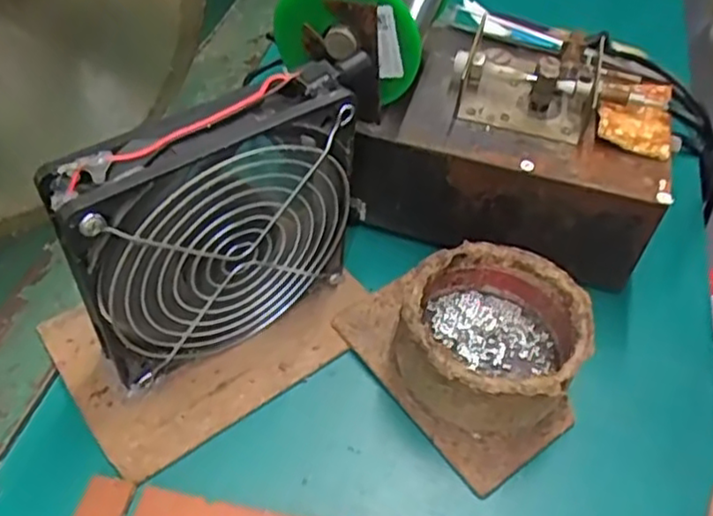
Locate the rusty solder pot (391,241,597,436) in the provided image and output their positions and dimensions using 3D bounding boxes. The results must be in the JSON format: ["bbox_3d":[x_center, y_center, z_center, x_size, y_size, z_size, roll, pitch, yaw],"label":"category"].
[{"bbox_3d":[0.062,0.036,0.313,0.080,0.043,0.081,2,50,-2],"label":"rusty solder pot"}]

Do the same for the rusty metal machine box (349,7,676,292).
[{"bbox_3d":[0.085,-0.066,0.371,0.153,0.084,0.111,13,50,8],"label":"rusty metal machine box"}]

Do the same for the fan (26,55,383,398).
[{"bbox_3d":[-0.053,-0.009,0.286,0.126,0.129,0.024,-29,57,-25],"label":"fan"}]

